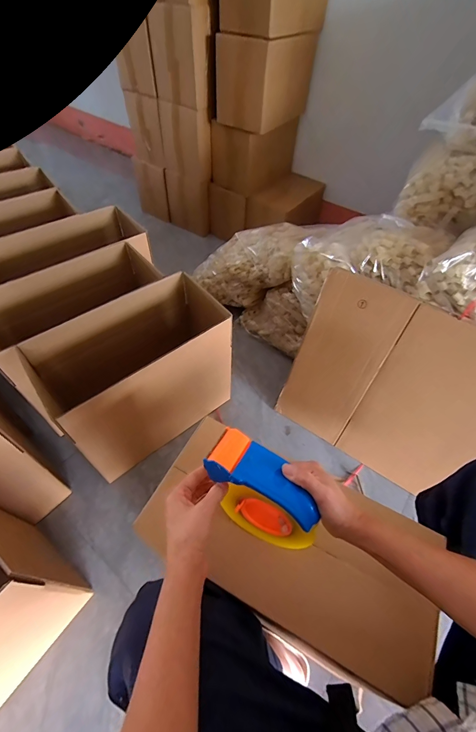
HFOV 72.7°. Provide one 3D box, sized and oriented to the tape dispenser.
[{"bbox_3d":[0.033,0.168,0.427,0.148,0.121,0.070,29,56,19],"label":"tape dispenser"}]

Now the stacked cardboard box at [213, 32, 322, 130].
[{"bbox_3d":[0.105,-1.034,1.163,0.196,0.227,0.343,30,56,20],"label":"stacked cardboard box"}]

